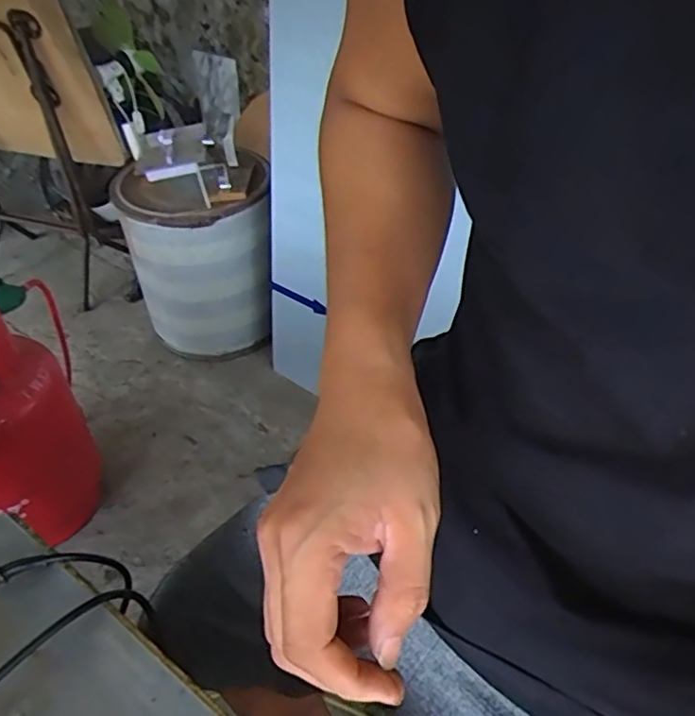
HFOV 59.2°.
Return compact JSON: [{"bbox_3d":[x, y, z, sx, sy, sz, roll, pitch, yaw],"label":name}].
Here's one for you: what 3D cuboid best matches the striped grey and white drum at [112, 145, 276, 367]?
[{"bbox_3d":[-0.359,-0.239,1.616,0.385,0.492,0.363,-13,43,-14],"label":"striped grey and white drum"}]

